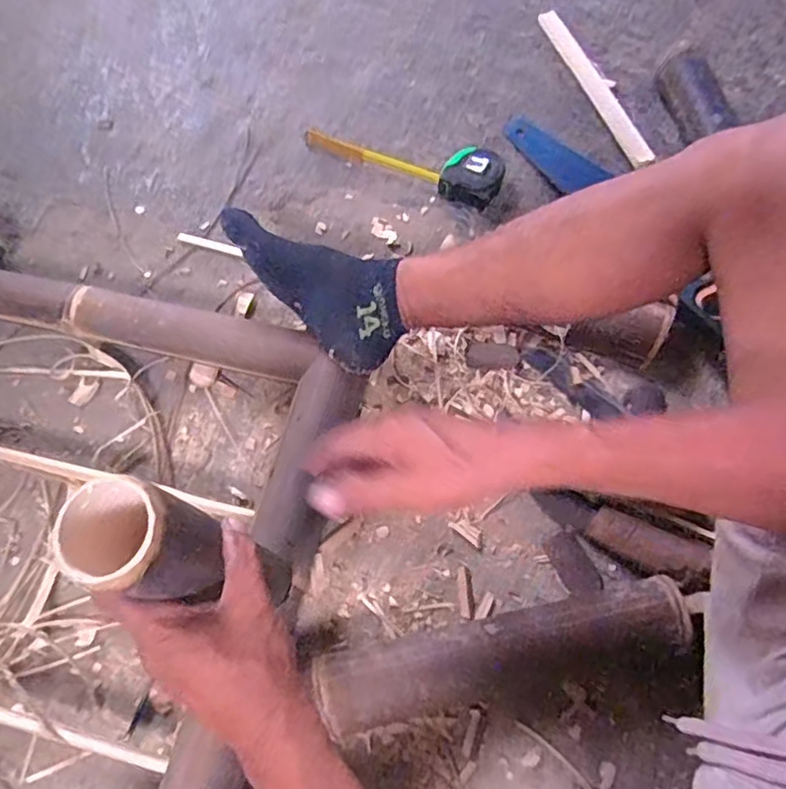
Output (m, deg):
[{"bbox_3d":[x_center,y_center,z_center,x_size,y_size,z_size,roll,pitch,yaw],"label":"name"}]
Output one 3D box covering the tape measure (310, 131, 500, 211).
[{"bbox_3d":[0.014,-0.333,0.850,0.284,0.042,0.083,20,72,8],"label":"tape measure"}]

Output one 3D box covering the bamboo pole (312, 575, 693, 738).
[{"bbox_3d":[0.103,0.251,0.579,0.360,0.073,0.078,-12,70,-3],"label":"bamboo pole"}]

